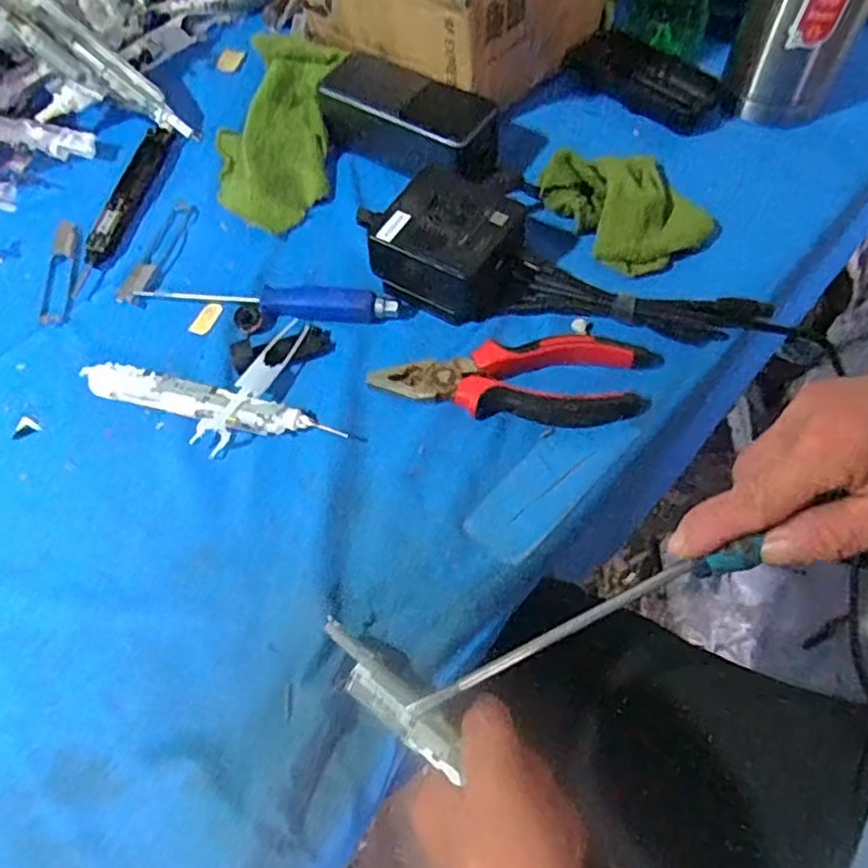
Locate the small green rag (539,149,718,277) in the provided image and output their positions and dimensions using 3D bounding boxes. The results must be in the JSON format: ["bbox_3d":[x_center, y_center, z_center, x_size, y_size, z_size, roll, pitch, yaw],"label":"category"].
[{"bbox_3d":[0.134,-0.161,0.465,0.082,0.023,0.106,-33,65,-14],"label":"small green rag"}]

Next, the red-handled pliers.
[{"bbox_3d":[0.049,-0.037,0.409,0.163,0.022,0.057,7,62,7],"label":"red-handled pliers"}]

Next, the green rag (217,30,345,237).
[{"bbox_3d":[-0.120,-0.235,0.516,0.080,0.031,0.171,3,62,6],"label":"green rag"}]

